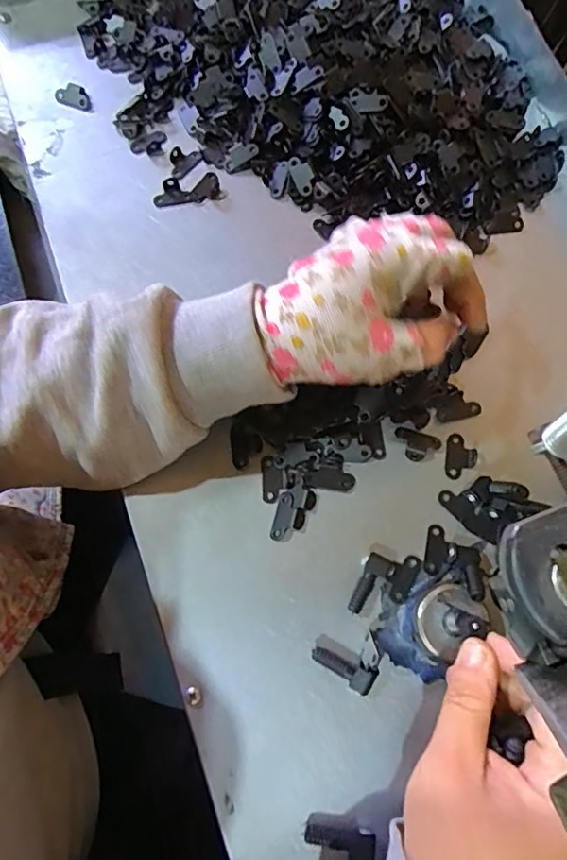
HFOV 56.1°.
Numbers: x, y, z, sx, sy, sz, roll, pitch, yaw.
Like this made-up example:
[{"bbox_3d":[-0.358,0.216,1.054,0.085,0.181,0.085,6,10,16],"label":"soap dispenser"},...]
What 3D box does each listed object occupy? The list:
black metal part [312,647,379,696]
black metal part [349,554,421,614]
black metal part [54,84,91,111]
[{"bbox_3d":[0.034,0.133,0.296,0.039,0.012,0.015,26,75,6],"label":"black metal part"},{"bbox_3d":[0.060,0.090,0.309,0.030,0.008,0.043,24,75,6],"label":"black metal part"},{"bbox_3d":[-0.168,-0.268,0.426,0.027,0.006,0.017,19,75,4],"label":"black metal part"}]

